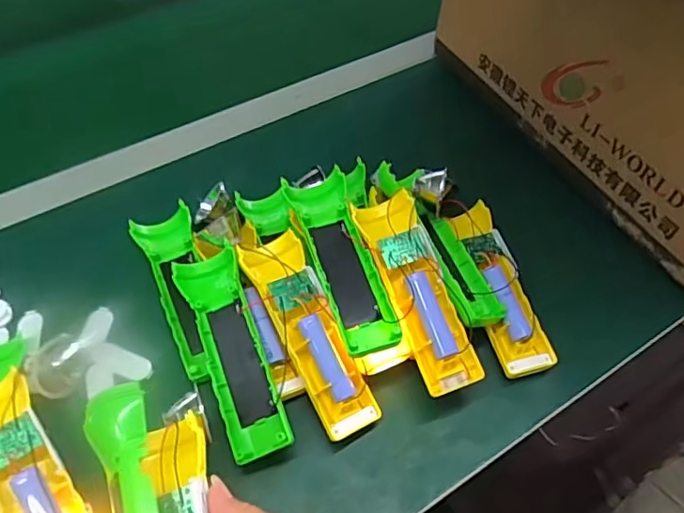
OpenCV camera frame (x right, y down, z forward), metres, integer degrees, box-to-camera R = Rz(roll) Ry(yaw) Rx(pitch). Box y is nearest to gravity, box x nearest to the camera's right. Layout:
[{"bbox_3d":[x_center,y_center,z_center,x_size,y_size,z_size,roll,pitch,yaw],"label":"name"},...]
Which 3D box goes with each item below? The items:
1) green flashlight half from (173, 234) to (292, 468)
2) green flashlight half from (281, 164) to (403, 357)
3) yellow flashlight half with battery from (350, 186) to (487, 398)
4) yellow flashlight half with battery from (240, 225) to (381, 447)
[{"bbox_3d":[-0.080,0.066,0.416,0.045,0.029,0.161,-19,68,-15],"label":"green flashlight half"},{"bbox_3d":[0.001,0.001,0.430,0.046,0.024,0.151,-15,56,-13],"label":"green flashlight half"},{"bbox_3d":[0.057,0.024,0.425,0.047,0.022,0.153,-17,74,-14],"label":"yellow flashlight half with battery"},{"bbox_3d":[-0.023,0.055,0.417,0.045,0.020,0.154,-23,75,-18],"label":"yellow flashlight half with battery"}]

